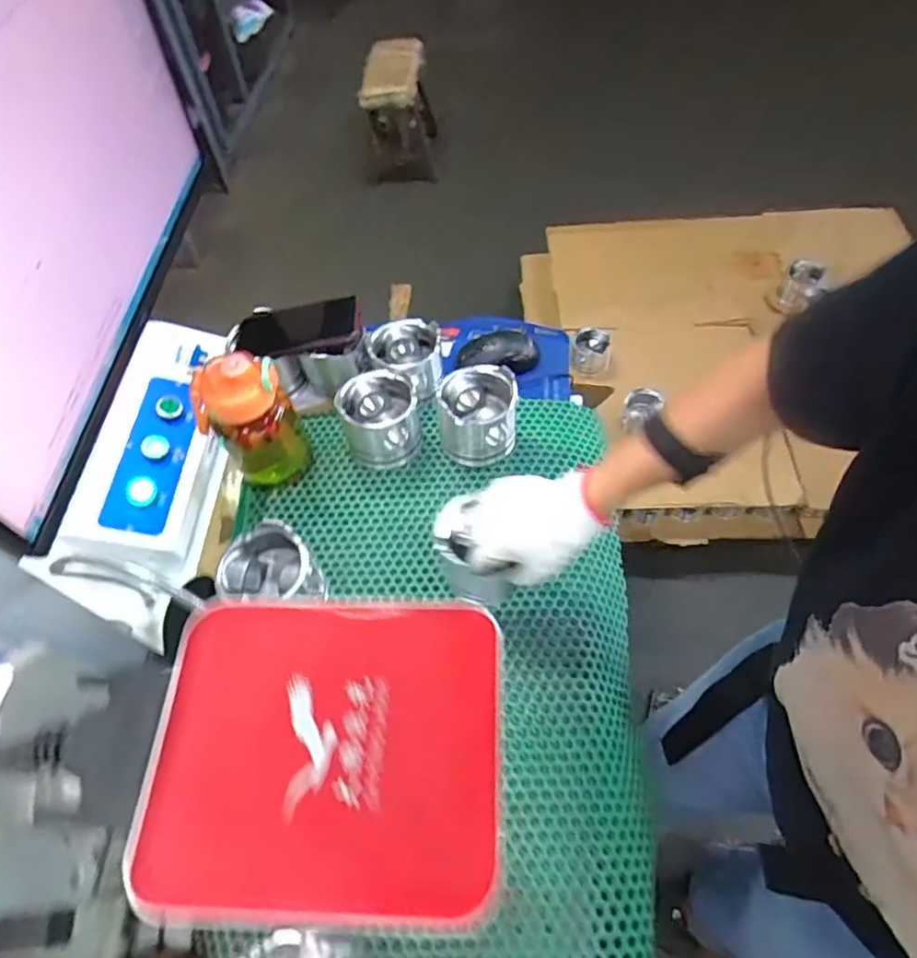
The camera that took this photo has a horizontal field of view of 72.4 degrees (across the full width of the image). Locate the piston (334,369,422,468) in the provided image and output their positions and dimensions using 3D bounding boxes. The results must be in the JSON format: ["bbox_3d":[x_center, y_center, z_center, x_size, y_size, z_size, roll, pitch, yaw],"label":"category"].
[{"bbox_3d":[-0.094,-0.075,0.744,0.085,0.088,0.093,-2,58,3],"label":"piston"}]

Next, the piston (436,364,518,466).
[{"bbox_3d":[0.023,-0.076,0.742,0.092,0.077,0.096,1,58,5],"label":"piston"}]

